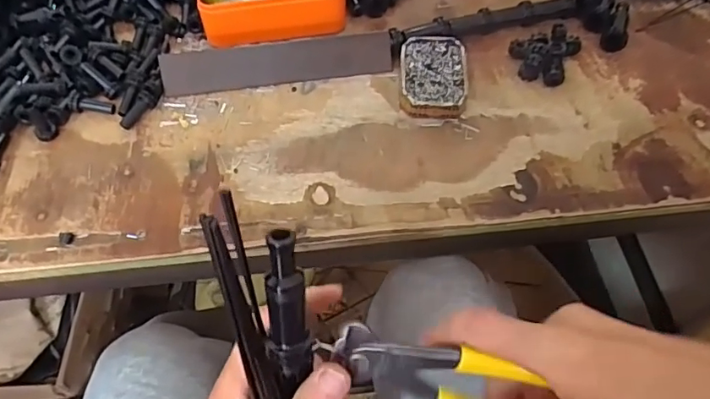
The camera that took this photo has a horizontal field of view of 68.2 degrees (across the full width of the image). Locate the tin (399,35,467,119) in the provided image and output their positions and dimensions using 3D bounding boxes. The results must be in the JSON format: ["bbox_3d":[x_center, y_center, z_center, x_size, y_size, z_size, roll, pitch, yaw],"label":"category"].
[{"bbox_3d":[0.074,-0.115,0.499,0.060,0.028,0.090,2,59,-3],"label":"tin"}]

